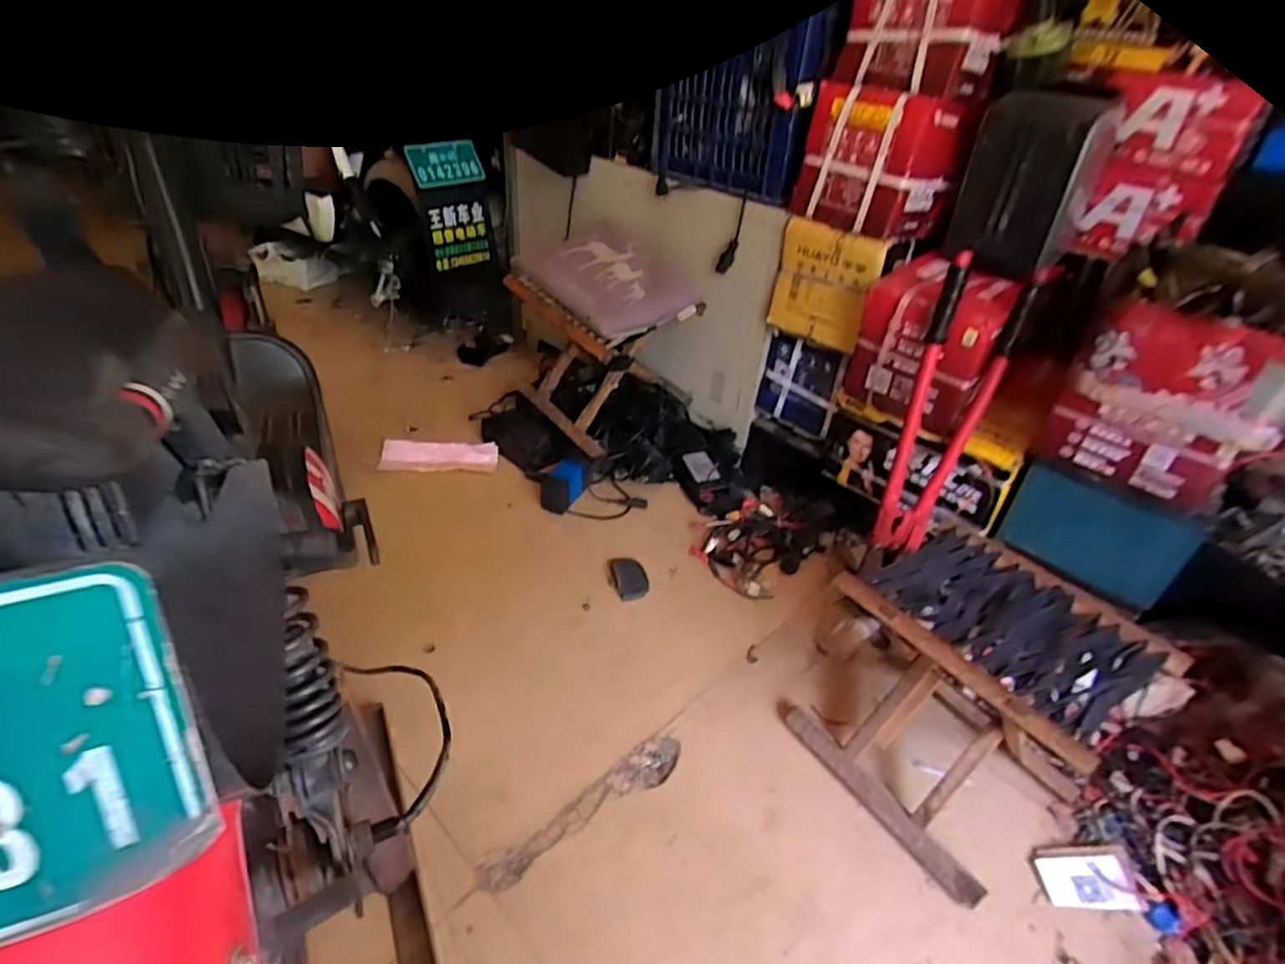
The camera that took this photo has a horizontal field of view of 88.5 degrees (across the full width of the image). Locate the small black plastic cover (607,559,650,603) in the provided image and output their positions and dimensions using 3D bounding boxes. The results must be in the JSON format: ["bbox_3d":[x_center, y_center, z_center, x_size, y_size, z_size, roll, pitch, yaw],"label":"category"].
[{"bbox_3d":[-0.021,0.169,1.163,0.062,0.024,0.079,-4,38,-16],"label":"small black plastic cover"}]

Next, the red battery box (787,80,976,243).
[{"bbox_3d":[0.393,-0.526,1.082,0.152,0.190,0.210,-23,44,-32],"label":"red battery box"}]

